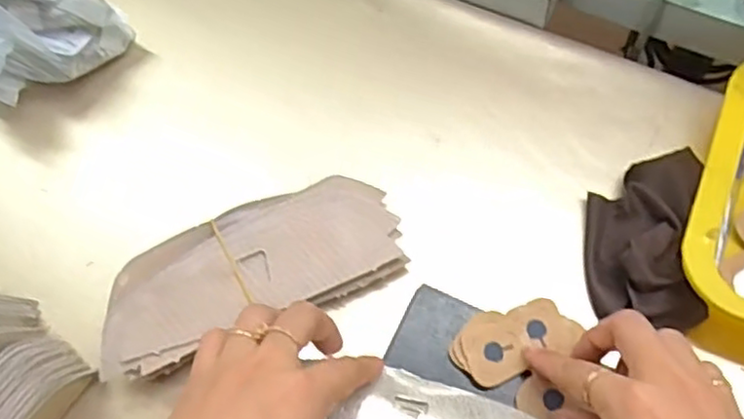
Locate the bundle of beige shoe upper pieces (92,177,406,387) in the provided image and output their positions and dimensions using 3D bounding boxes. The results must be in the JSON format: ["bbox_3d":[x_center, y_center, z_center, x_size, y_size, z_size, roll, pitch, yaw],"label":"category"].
[{"bbox_3d":[-0.075,0.041,0.424,0.187,0.038,0.076,-21,65,-10],"label":"bundle of beige shoe upper pieces"}]

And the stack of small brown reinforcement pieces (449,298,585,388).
[{"bbox_3d":[0.081,0.074,0.383,0.072,0.005,0.038,-19,65,-9],"label":"stack of small brown reinforcement pieces"}]

